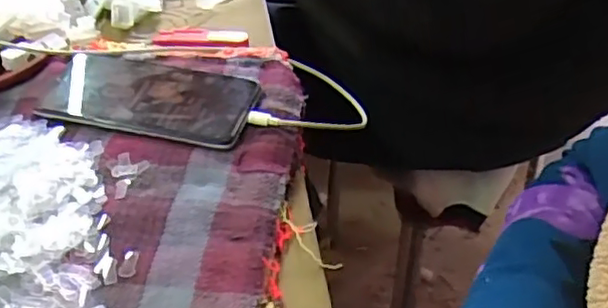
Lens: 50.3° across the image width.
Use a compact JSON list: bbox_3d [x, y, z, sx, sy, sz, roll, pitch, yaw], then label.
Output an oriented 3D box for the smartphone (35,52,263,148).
[{"bbox_3d":[-0.119,-0.047,0.495,0.163,0.010,0.082,8,44,12],"label":"smartphone"}]

